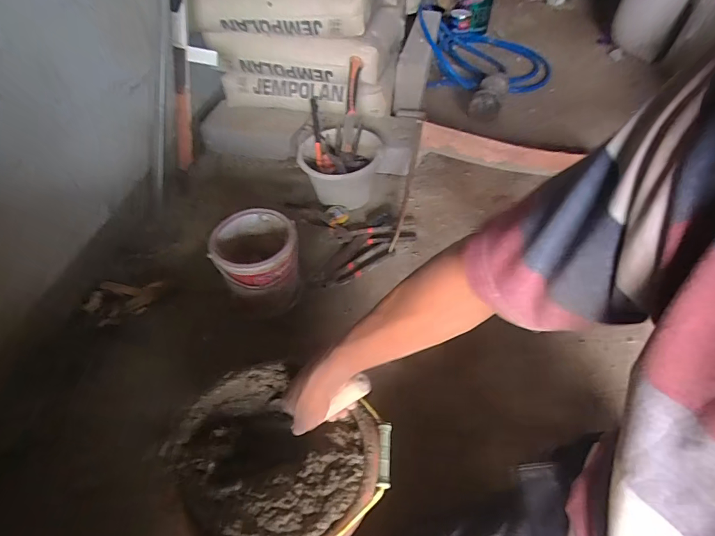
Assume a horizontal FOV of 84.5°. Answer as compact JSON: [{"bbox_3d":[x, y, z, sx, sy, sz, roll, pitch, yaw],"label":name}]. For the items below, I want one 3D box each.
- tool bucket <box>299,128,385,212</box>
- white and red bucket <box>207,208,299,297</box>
[{"bbox_3d":[-0.053,-0.291,1.161,0.232,0.157,0.277,11,50,11],"label":"tool bucket"},{"bbox_3d":[-0.225,-0.028,0.895,0.176,0.145,0.177,-1,49,1],"label":"white and red bucket"}]

